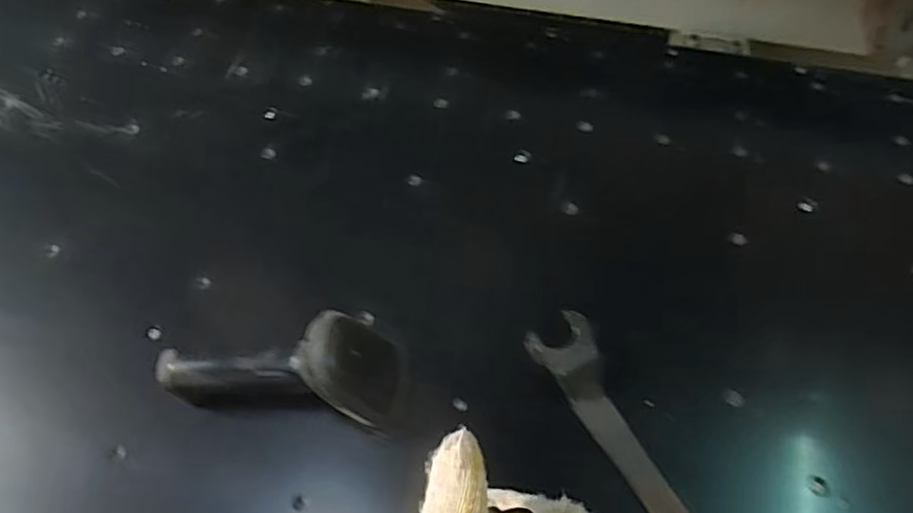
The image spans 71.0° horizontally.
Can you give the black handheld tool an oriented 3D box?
[{"bbox_3d":[-0.121,0.077,0.446,0.169,0.087,0.061,6,60,5],"label":"black handheld tool"}]

